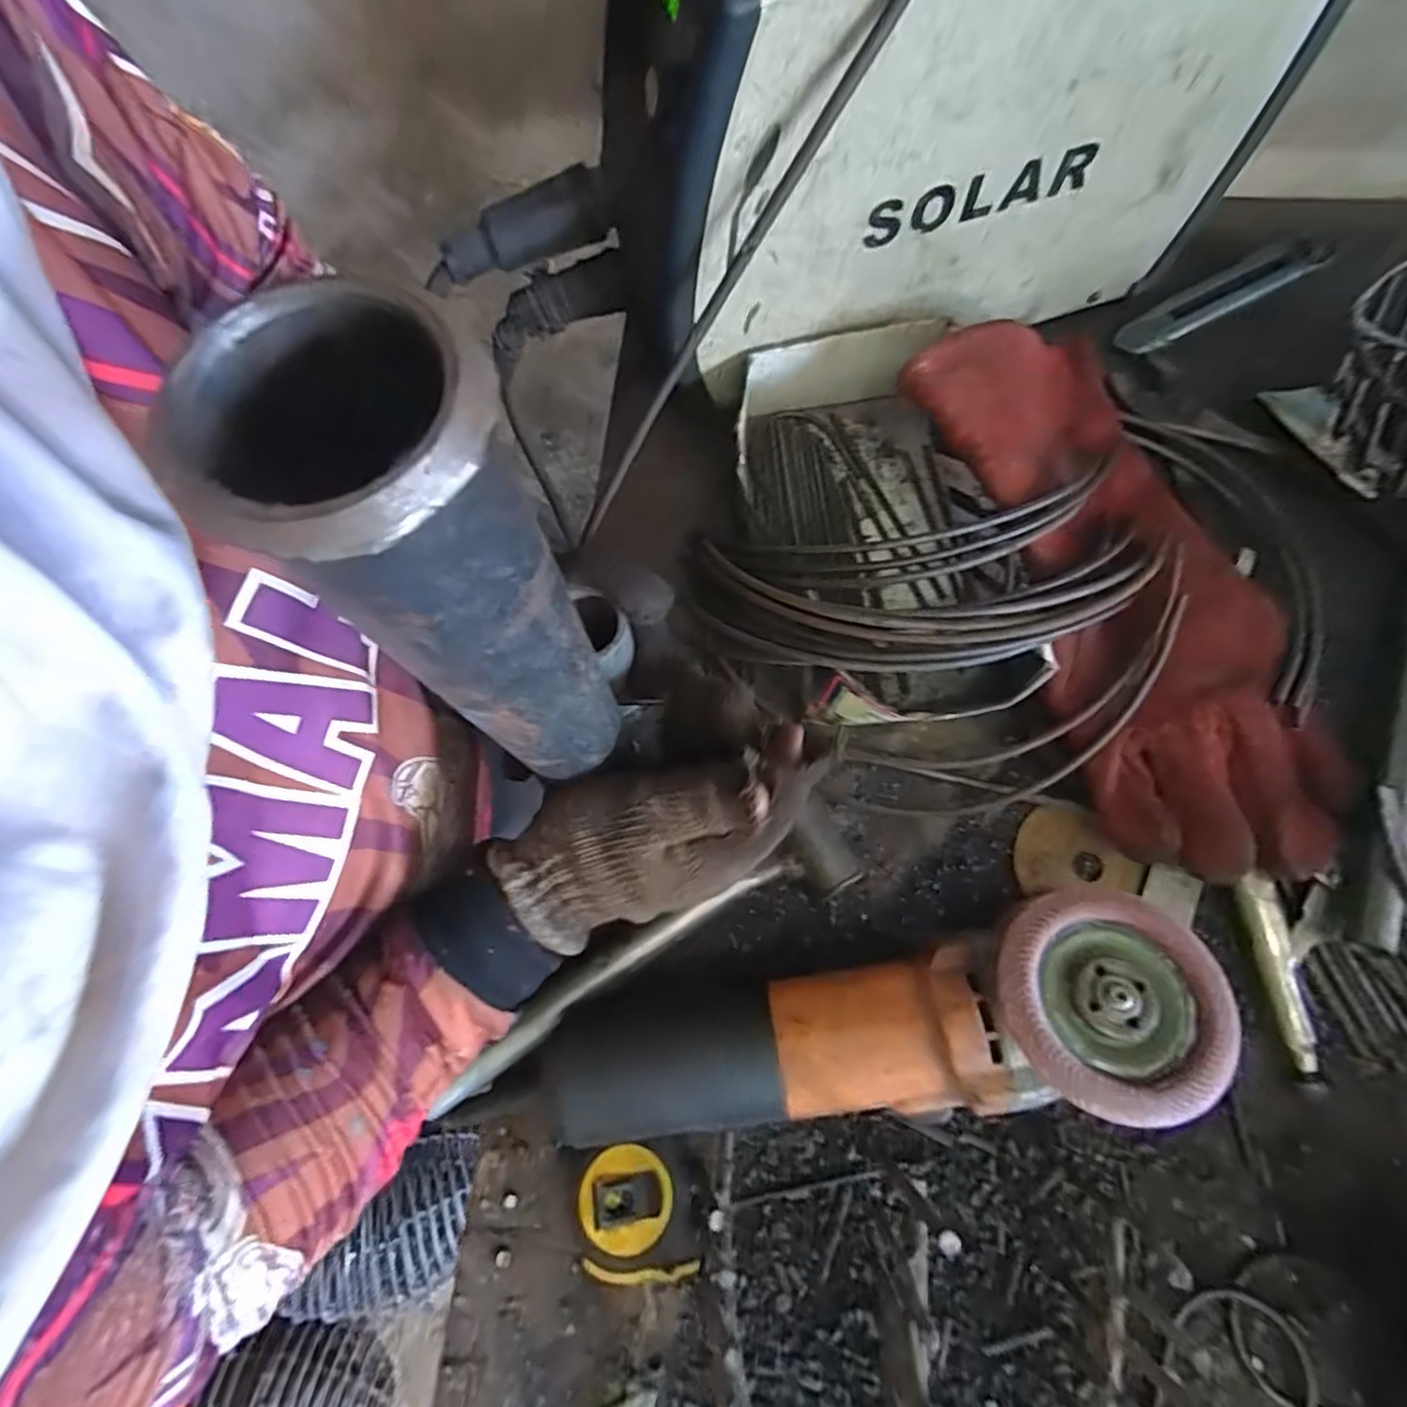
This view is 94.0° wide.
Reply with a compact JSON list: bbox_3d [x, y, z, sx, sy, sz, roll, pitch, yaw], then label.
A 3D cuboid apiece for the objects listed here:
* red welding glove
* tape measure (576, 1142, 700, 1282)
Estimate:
[{"bbox_3d":[0.233,-0.069,0.363,0.142,0.077,0.336,-19,72,0],"label":"red welding glove"},{"bbox_3d":[-0.031,0.235,0.307,0.048,0.027,0.051,-2,72,5],"label":"tape measure"}]

